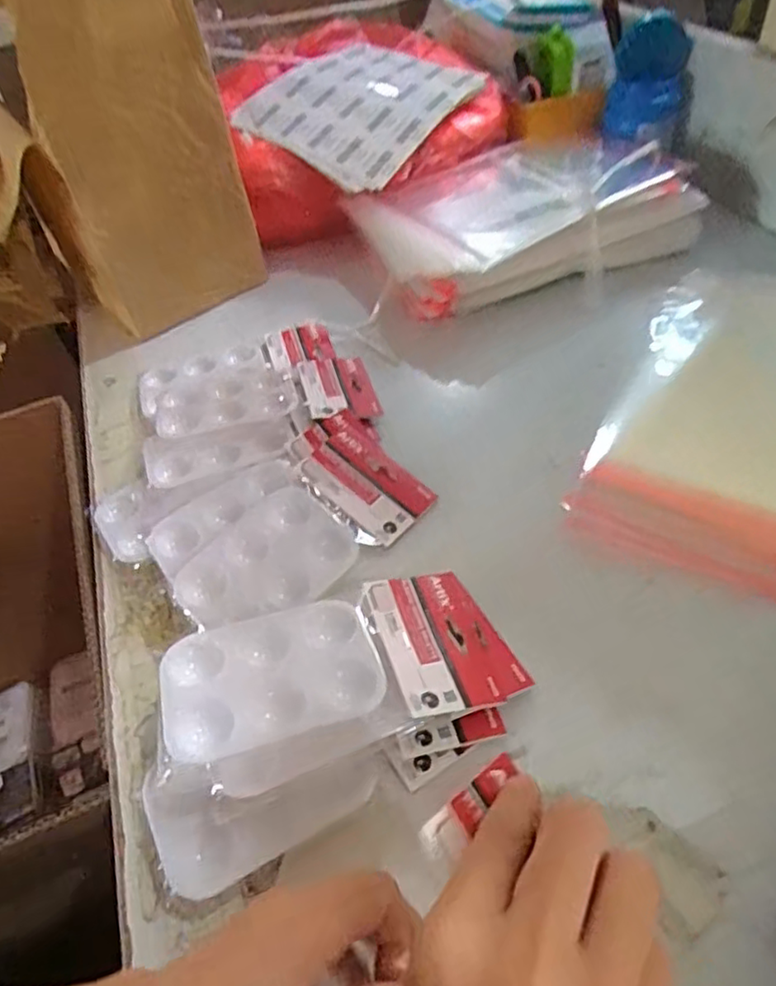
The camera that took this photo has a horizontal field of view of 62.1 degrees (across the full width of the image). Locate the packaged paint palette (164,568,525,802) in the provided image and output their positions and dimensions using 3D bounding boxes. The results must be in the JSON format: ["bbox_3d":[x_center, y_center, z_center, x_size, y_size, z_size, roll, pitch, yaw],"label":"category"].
[{"bbox_3d":[-0.026,0.106,0.389,0.208,0.020,0.102,-10,45,-16],"label":"packaged paint palette"}]

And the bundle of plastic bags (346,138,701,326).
[{"bbox_3d":[0.149,-0.315,0.724,0.351,0.062,0.248,-21,49,-10],"label":"bundle of plastic bags"}]

